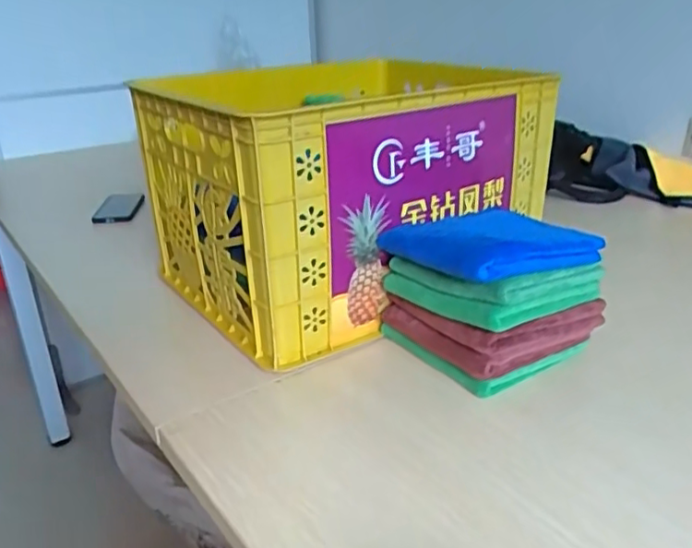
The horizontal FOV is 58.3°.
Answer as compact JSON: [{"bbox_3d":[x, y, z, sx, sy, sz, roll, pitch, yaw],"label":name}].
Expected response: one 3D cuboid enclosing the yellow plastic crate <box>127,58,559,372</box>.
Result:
[{"bbox_3d":[0.011,-0.118,0.860,0.471,0.269,0.350,-15,26,-31],"label":"yellow plastic crate"}]

